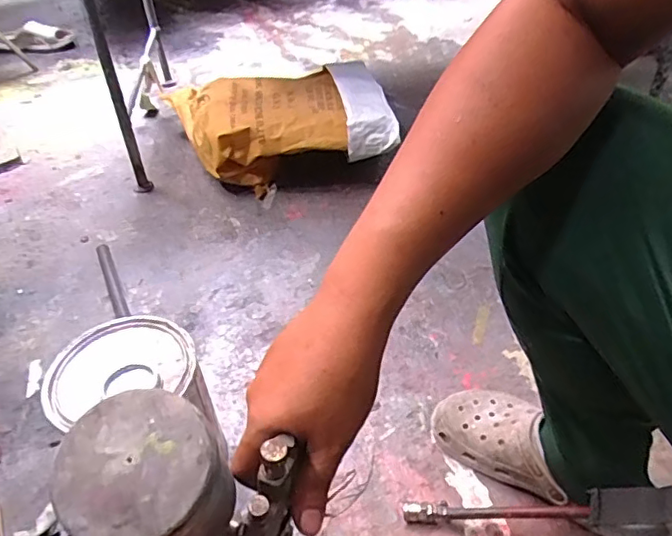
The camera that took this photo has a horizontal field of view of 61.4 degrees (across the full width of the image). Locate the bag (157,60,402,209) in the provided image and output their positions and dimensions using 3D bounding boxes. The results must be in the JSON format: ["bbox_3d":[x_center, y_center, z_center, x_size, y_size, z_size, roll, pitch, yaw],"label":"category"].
[{"bbox_3d":[-0.124,-0.306,1.247,0.430,0.175,0.353,-9,44,-7],"label":"bag"}]

